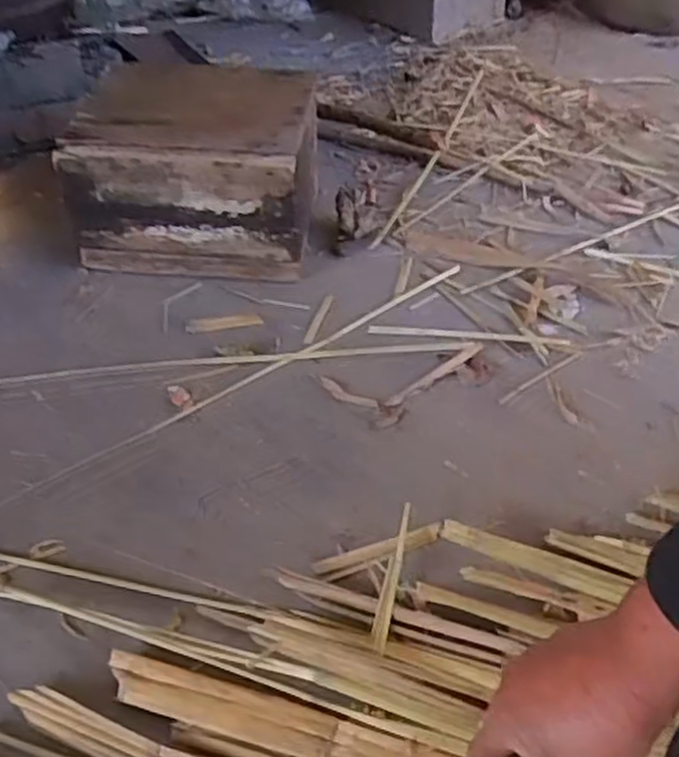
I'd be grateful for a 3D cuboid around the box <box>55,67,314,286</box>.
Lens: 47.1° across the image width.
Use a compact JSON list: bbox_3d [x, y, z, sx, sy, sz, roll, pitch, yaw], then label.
[{"bbox_3d":[-0.164,-0.242,0.901,0.251,0.168,0.210,2,42,1],"label":"box"}]

